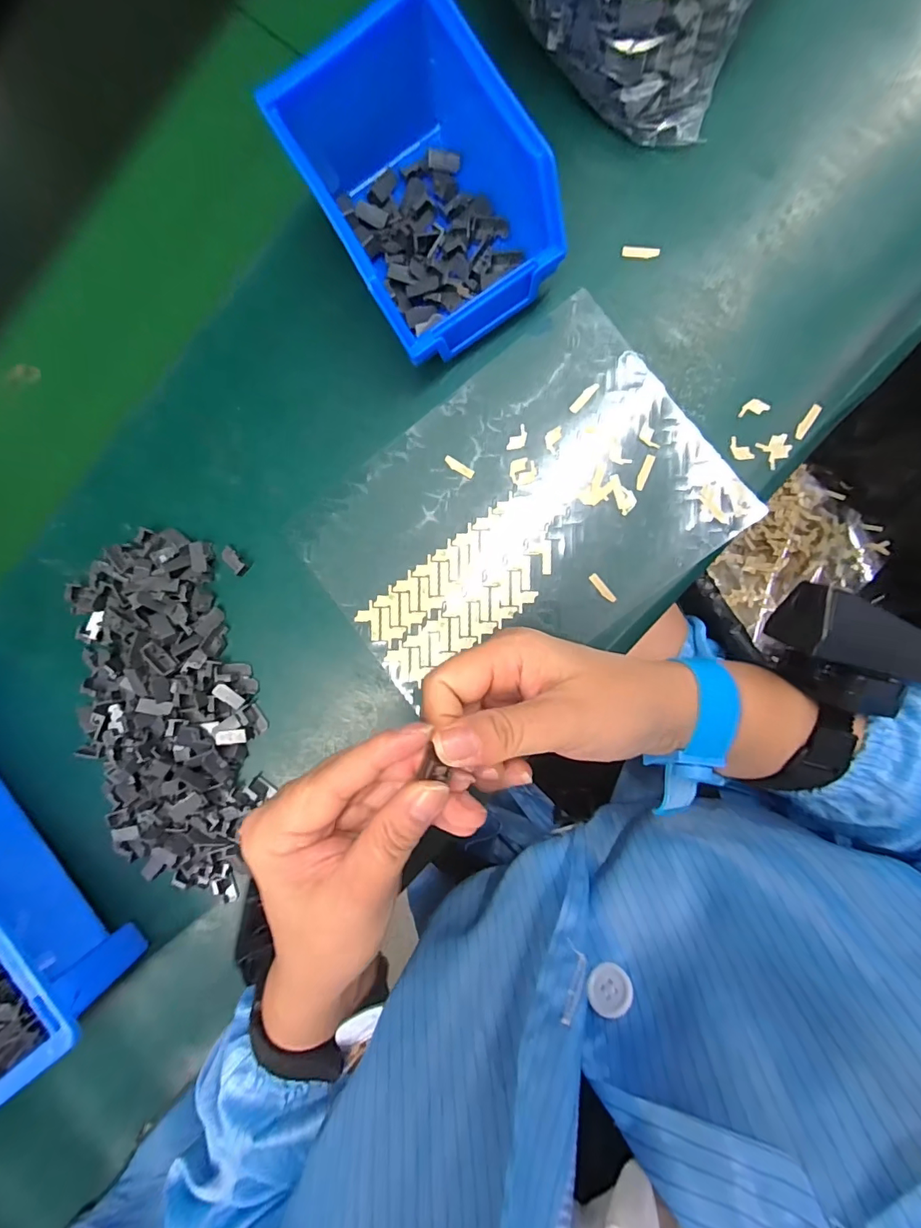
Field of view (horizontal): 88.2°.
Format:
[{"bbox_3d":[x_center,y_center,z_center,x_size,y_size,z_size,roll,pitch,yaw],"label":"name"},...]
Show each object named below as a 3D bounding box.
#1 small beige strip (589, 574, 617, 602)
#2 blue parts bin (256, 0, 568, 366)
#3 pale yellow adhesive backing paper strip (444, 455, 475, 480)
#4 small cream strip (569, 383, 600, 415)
[{"bbox_3d":[0.090,-0.016,0.301,0.005,0.004,0.022,-38,89,7],"label":"small beige strip"},{"bbox_3d":[-0.020,-0.234,0.271,0.103,0.073,0.140,-33,87,7],"label":"blue parts bin"},{"bbox_3d":[-0.001,-0.096,0.309,0.022,0.004,0.006,33,96,4],"label":"pale yellow adhesive backing paper strip"},{"bbox_3d":[0.078,-0.137,0.299,0.006,0.004,0.023,40,97,3],"label":"small cream strip"}]

